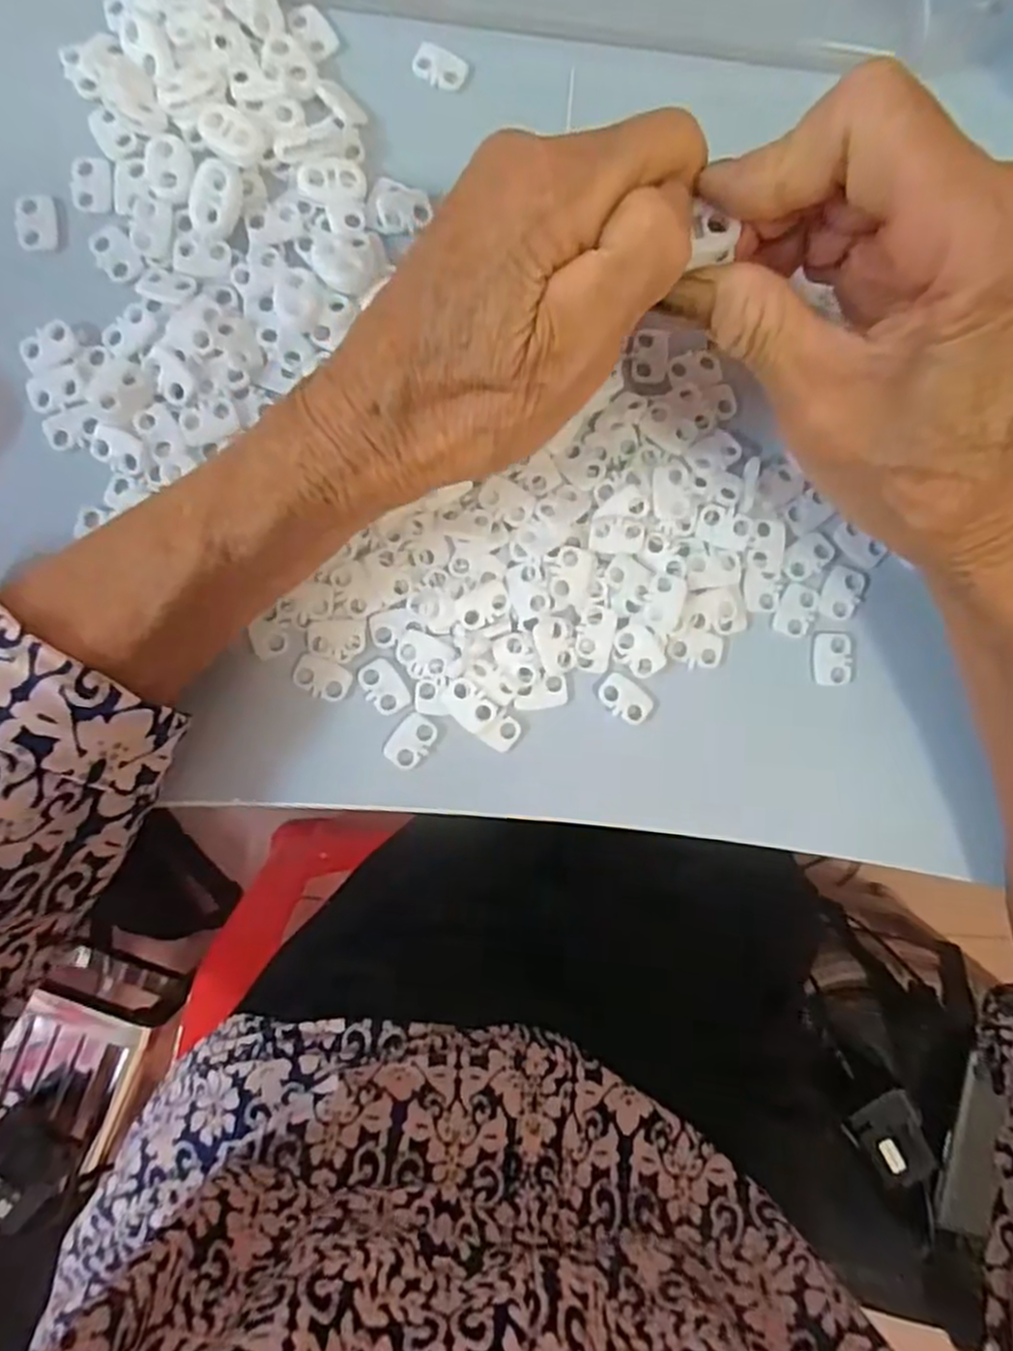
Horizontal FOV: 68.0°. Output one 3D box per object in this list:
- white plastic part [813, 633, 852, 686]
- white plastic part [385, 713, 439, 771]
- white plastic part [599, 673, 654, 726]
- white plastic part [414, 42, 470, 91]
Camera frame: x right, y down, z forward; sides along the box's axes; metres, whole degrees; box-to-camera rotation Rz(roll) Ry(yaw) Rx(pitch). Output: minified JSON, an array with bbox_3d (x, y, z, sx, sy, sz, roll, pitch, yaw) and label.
[{"bbox_3d":[0.111,-0.005,0.253,0.013,0.004,0.018,2,86,-5],"label":"white plastic part"},{"bbox_3d":[-0.031,0.022,0.246,0.012,0.004,0.018,34,84,-2],"label":"white plastic part"},{"bbox_3d":[0.040,0.008,0.250,0.019,0.004,0.012,34,84,-2],"label":"white plastic part"},{"bbox_3d":[-0.023,-0.208,0.257,0.018,0.004,0.013,22,85,-4],"label":"white plastic part"}]

